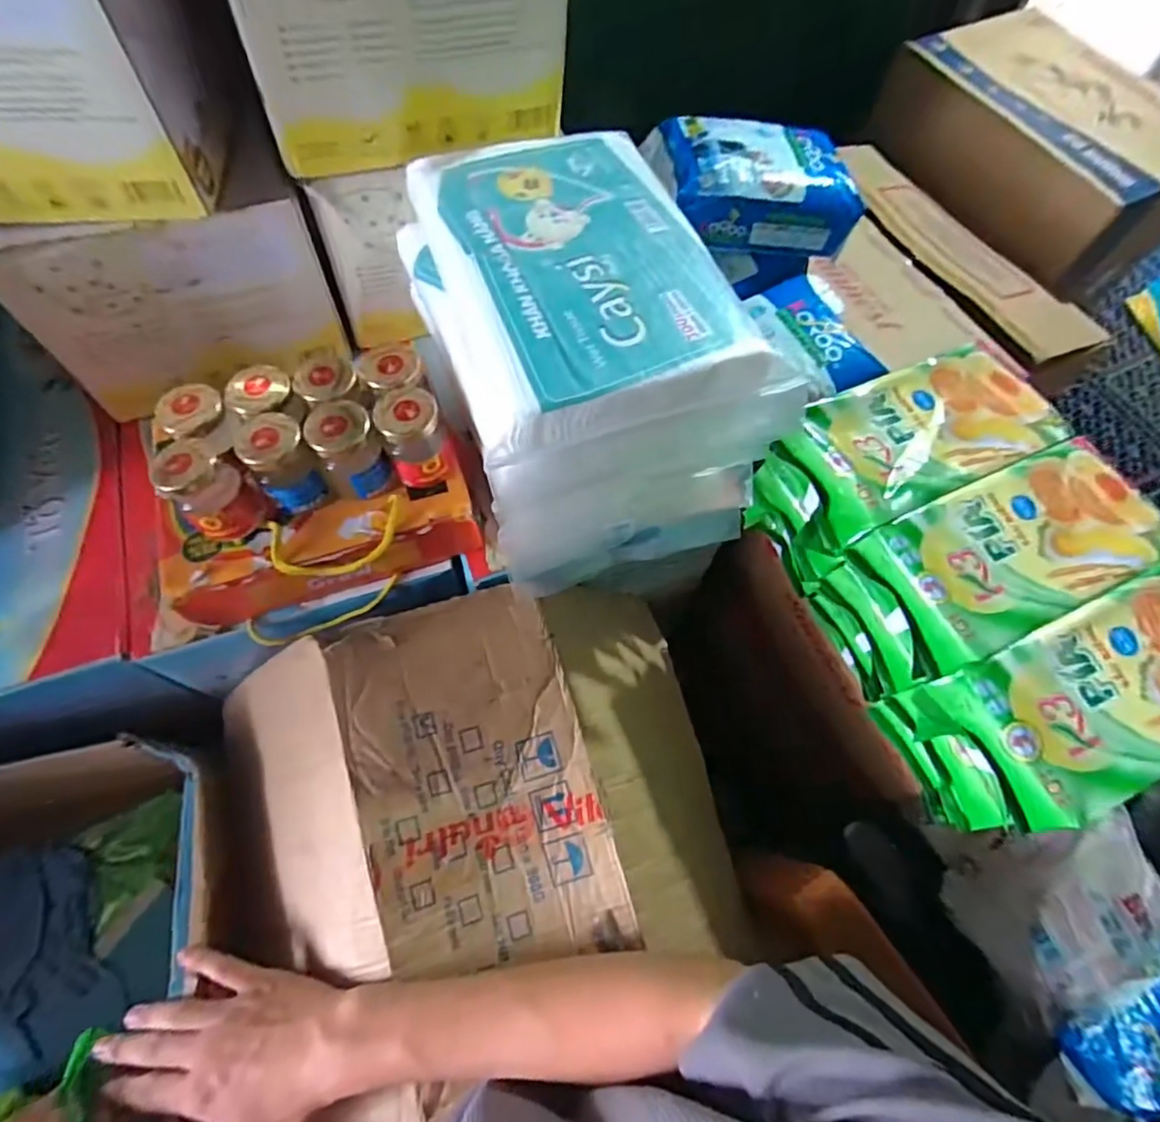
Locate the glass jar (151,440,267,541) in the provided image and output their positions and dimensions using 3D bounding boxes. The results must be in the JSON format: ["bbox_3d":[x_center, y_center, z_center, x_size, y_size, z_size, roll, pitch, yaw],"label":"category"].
[{"bbox_3d":[-0.286,-0.054,0.468,0.049,0.071,0.050,1,64,-2],"label":"glass jar"}]

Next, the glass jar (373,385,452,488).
[{"bbox_3d":[-0.137,-0.103,0.497,0.047,0.067,0.055,-11,65,-8],"label":"glass jar"}]

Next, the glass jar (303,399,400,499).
[{"bbox_3d":[-0.187,-0.089,0.491,0.050,0.072,0.052,1,64,-2],"label":"glass jar"}]

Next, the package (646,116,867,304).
[{"bbox_3d":[0.205,-0.443,0.727,0.208,0.099,0.186,-3,64,-4],"label":"package"}]

